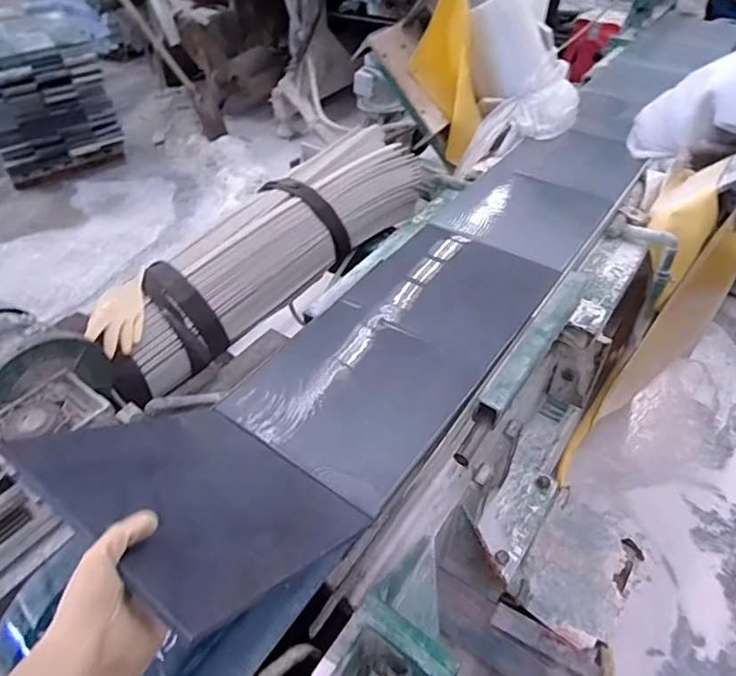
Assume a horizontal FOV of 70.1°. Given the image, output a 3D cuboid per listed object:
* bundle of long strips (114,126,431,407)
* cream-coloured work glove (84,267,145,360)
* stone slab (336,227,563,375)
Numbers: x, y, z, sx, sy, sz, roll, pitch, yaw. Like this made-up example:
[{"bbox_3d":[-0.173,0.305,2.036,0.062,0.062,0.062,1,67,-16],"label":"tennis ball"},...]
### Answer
[{"bbox_3d":[-0.210,-0.191,1.160,0.251,0.170,0.853,28,53,27],"label":"bundle of long strips"},{"bbox_3d":[-0.494,-0.048,1.042,0.094,0.040,0.210,-9,46,-5],"label":"cream-coloured work glove"},{"bbox_3d":[0.159,-0.097,0.992,0.306,0.021,0.305,26,54,25],"label":"stone slab"}]

